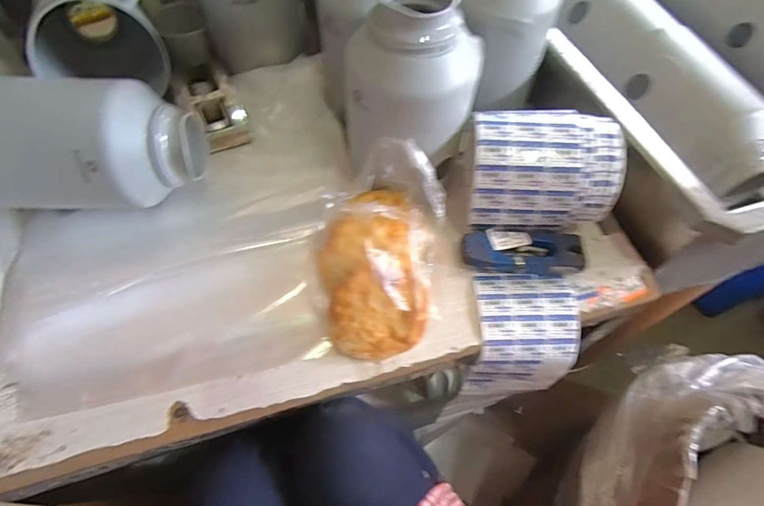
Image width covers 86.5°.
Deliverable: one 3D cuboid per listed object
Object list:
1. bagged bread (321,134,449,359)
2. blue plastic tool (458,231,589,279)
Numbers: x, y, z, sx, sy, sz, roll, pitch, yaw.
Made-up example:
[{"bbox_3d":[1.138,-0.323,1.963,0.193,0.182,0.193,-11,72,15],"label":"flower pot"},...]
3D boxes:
[{"bbox_3d":[-0.004,-0.001,0.404,0.121,0.089,0.207,9,78,3],"label":"bagged bread"},{"bbox_3d":[0.155,-0.001,0.451,0.129,0.026,0.047,2,58,-1],"label":"blue plastic tool"}]

